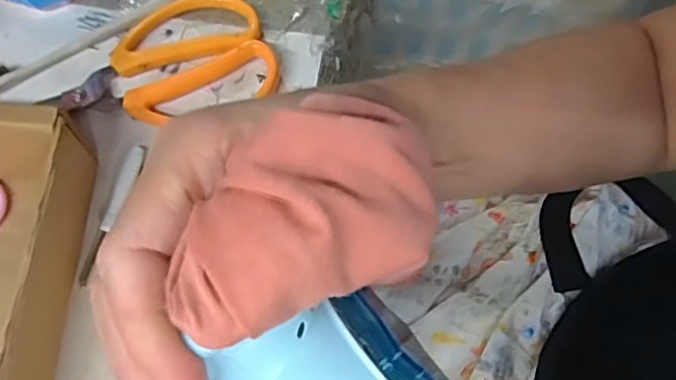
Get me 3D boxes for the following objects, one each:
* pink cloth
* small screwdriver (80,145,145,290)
[{"bbox_3d":[-0.008,0.005,0.155,0.074,0.025,0.047,-24,68,-12],"label":"pink cloth"},{"bbox_3d":[-0.127,0.013,0.334,0.007,0.010,0.083,15,66,5],"label":"small screwdriver"}]

